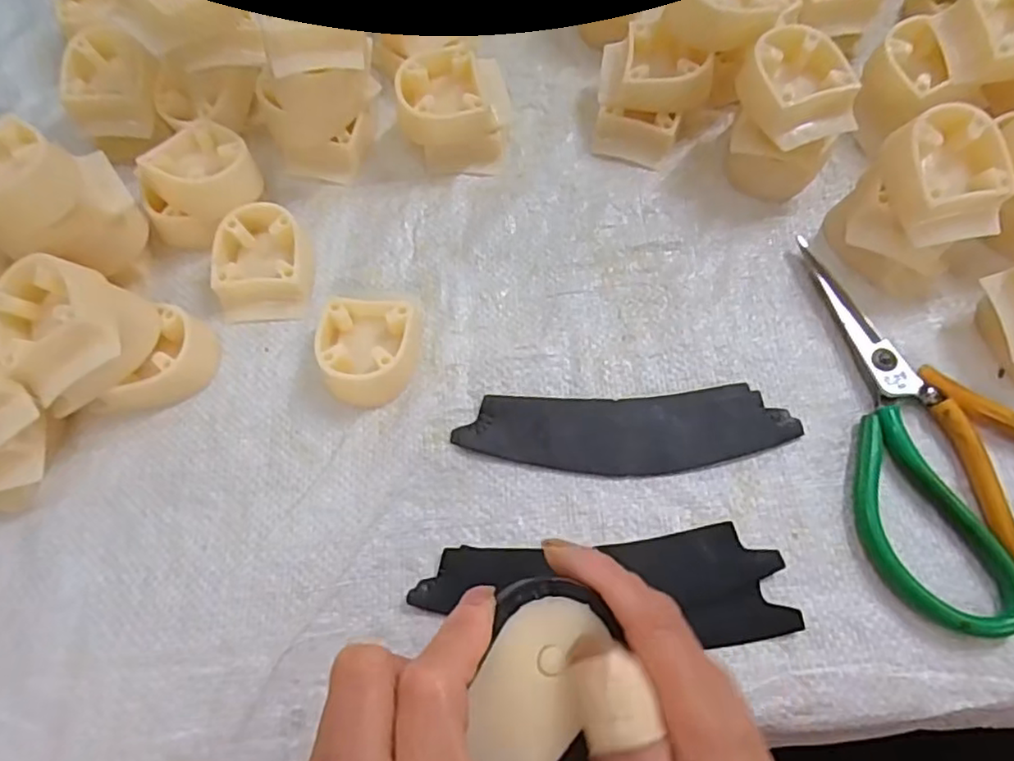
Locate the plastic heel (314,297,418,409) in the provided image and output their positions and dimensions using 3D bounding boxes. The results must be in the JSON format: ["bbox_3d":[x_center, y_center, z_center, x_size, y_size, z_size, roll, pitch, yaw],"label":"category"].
[{"bbox_3d":[-0.069,-0.015,0.312,0.046,0.021,0.051,4,67,4],"label":"plastic heel"}]

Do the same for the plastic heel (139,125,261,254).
[{"bbox_3d":[-0.168,-0.107,0.345,0.048,0.038,0.061,39,73,17],"label":"plastic heel"}]

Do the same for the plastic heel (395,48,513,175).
[{"bbox_3d":[-0.029,-0.154,0.361,0.059,0.040,0.056,-10,67,-2],"label":"plastic heel"}]

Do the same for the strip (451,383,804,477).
[{"bbox_3d":[0.057,0.024,0.300,0.154,0.006,0.040,-3,67,1],"label":"strip"}]

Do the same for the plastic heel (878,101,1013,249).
[{"bbox_3d":[0.206,-0.096,0.302,0.046,0.033,0.061,-13,92,-3],"label":"plastic heel"}]

